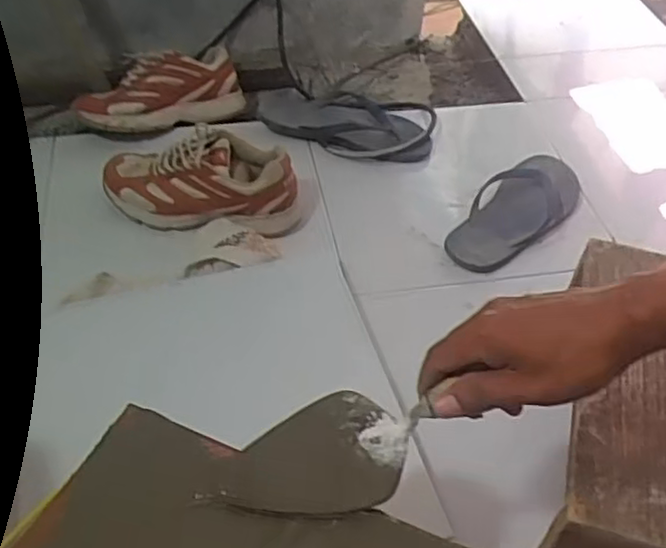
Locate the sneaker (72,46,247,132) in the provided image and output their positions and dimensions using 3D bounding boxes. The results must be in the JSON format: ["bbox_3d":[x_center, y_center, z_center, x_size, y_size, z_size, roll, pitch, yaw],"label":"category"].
[{"bbox_3d":[-0.281,-0.299,1.128,0.270,0.091,0.103,-18,52,-20],"label":"sneaker"}]

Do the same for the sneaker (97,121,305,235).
[{"bbox_3d":[-0.182,-0.132,0.969,0.285,0.108,0.111,8,48,3],"label":"sneaker"}]

